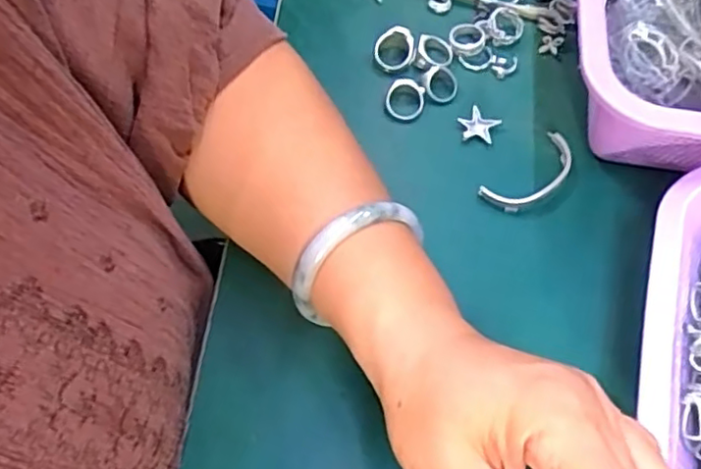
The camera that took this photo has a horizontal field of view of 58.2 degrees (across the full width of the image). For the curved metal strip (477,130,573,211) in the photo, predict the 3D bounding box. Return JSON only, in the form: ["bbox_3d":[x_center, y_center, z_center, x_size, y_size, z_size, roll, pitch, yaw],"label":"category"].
[{"bbox_3d":[0.106,-0.035,0.364,0.065,0.007,0.027,-37,71,-17],"label":"curved metal strip"}]

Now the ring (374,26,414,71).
[{"bbox_3d":[0.028,-0.118,0.402,0.027,0.010,0.027,1,97,5],"label":"ring"}]

